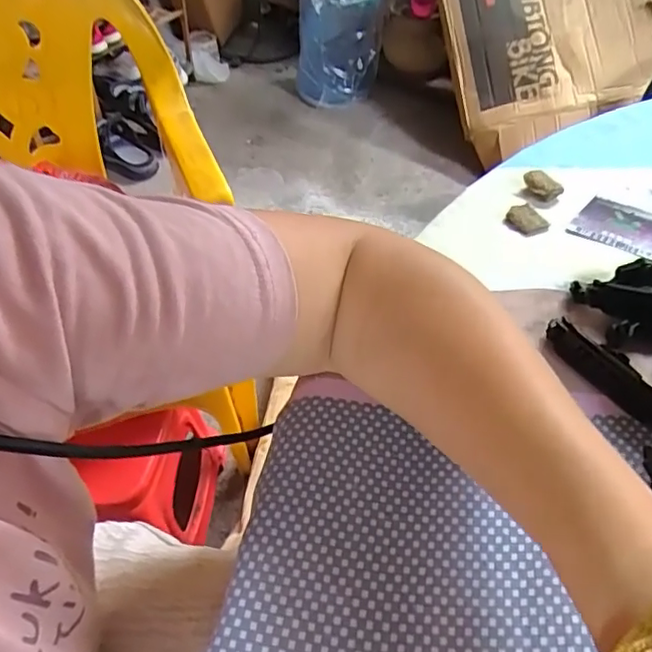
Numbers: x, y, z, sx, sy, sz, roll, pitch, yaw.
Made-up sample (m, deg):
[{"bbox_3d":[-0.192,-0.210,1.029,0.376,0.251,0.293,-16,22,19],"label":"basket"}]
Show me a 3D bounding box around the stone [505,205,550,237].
[{"bbox_3d":[0.140,-0.073,0.408,0.029,0.008,0.021,30,55,24],"label":"stone"}]

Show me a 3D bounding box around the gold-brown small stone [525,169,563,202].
[{"bbox_3d":[0.157,-0.103,0.427,0.014,0.011,0.028,-31,55,-24],"label":"gold-brown small stone"}]

